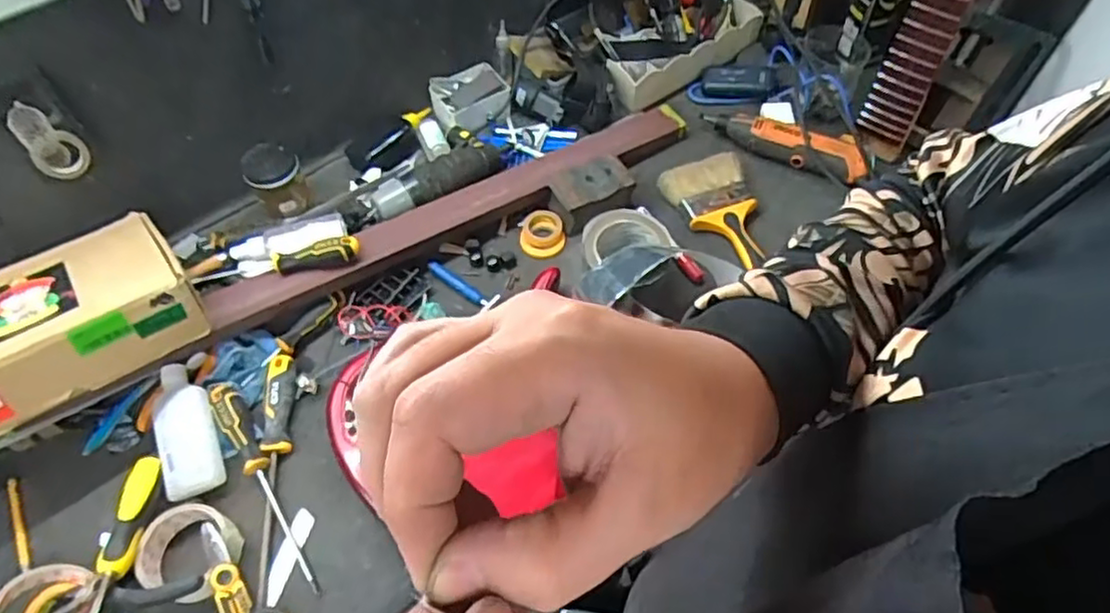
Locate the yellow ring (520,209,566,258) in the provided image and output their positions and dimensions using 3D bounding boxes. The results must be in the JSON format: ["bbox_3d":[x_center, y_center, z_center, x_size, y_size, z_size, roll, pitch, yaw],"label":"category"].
[{"bbox_3d":[-0.017,-0.099,0.906,0.060,0.023,0.064,1,59,-2],"label":"yellow ring"}]

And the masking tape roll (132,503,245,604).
[{"bbox_3d":[-0.363,0.244,0.673,0.097,0.038,0.089,17,60,8],"label":"masking tape roll"}]

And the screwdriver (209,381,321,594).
[{"bbox_3d":[-0.314,0.183,0.717,0.028,0.030,0.252,-27,64,-17],"label":"screwdriver"}]

